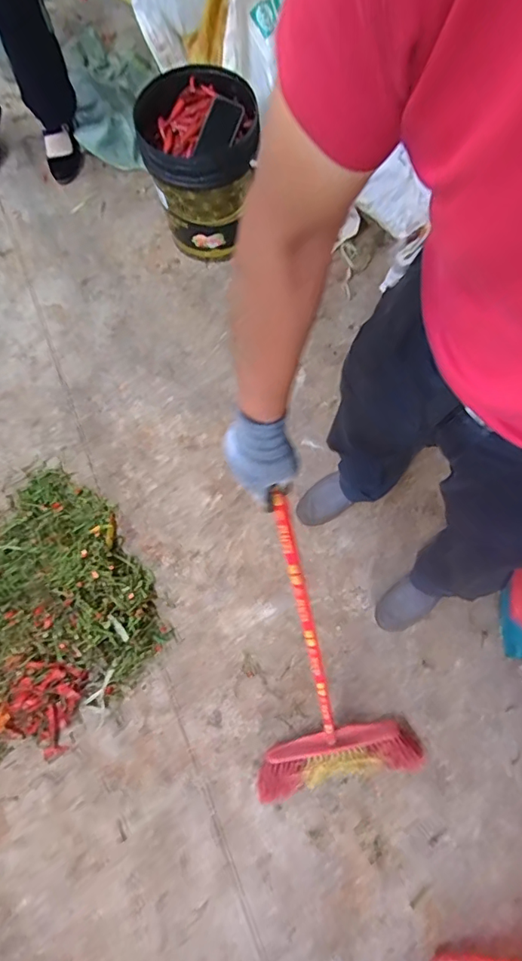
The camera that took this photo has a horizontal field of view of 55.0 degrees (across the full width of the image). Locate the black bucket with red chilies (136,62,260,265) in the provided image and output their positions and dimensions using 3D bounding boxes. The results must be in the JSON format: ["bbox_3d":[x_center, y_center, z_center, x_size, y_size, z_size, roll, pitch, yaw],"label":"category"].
[{"bbox_3d":[-0.154,-0.834,1.380,0.277,0.395,0.298,0,75,0],"label":"black bucket with red chilies"}]

